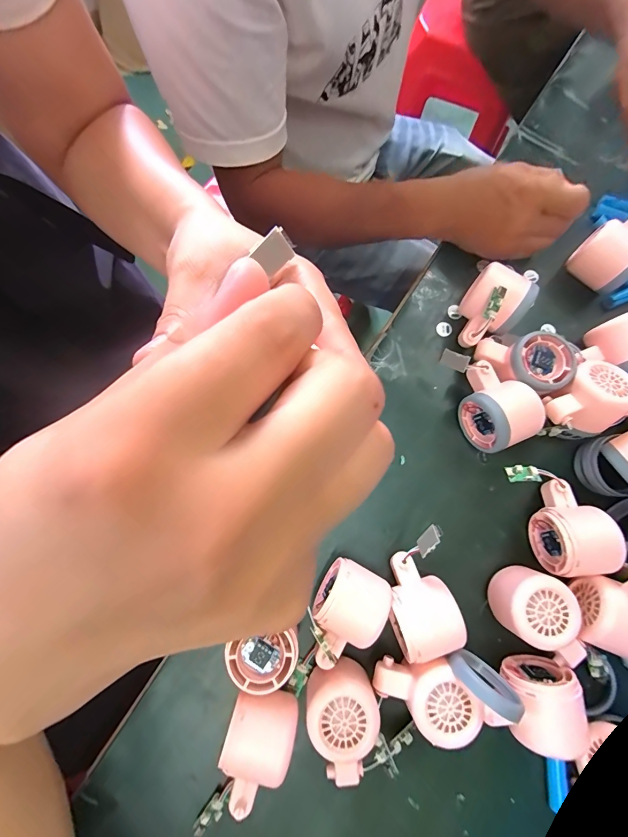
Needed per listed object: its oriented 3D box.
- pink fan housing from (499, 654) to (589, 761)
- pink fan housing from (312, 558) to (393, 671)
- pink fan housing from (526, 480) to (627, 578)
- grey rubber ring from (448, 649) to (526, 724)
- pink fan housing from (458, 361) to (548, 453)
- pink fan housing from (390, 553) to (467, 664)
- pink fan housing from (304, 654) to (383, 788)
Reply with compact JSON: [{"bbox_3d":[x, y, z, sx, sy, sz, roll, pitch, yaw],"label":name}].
[{"bbox_3d":[0.185,0.239,0.300,0.063,0.060,0.053,-4,80,-1],"label":"pink fan housing"},{"bbox_3d":[0.028,0.171,0.312,0.057,0.053,0.081,30,80,4],"label":"pink fan housing"},{"bbox_3d":[0.237,0.100,0.325,0.053,0.059,0.083,2,80,0],"label":"pink fan housing"},{"bbox_3d":[0.137,0.211,0.283,0.060,0.054,0.021,39,80,10],"label":"grey rubber ring"},{"bbox_3d":[0.174,-0.013,0.345,0.057,0.063,0.081,-22,81,-5],"label":"pink fan housing"},{"bbox_3d":[0.089,0.158,0.313,0.055,0.057,0.073,-21,81,-4],"label":"pink fan housing"},{"bbox_3d":[0.023,0.250,0.305,0.057,0.061,0.085,-5,80,-2],"label":"pink fan housing"}]

